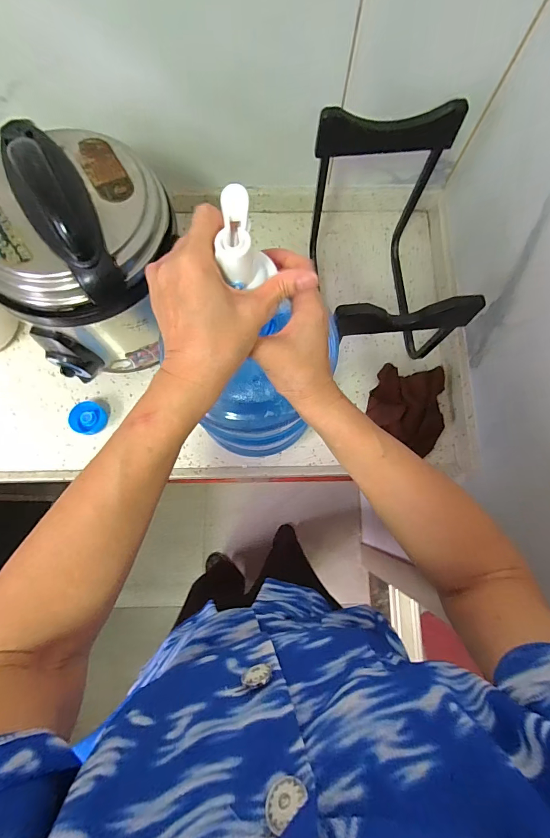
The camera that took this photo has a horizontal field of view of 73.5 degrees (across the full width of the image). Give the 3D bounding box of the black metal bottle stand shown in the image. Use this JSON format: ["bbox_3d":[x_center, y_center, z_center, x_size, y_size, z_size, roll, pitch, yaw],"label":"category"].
[{"bbox_3d":[0.165,-0.263,0.589,0.191,0.267,0.294,-5,78,-2],"label":"black metal bottle stand"}]

